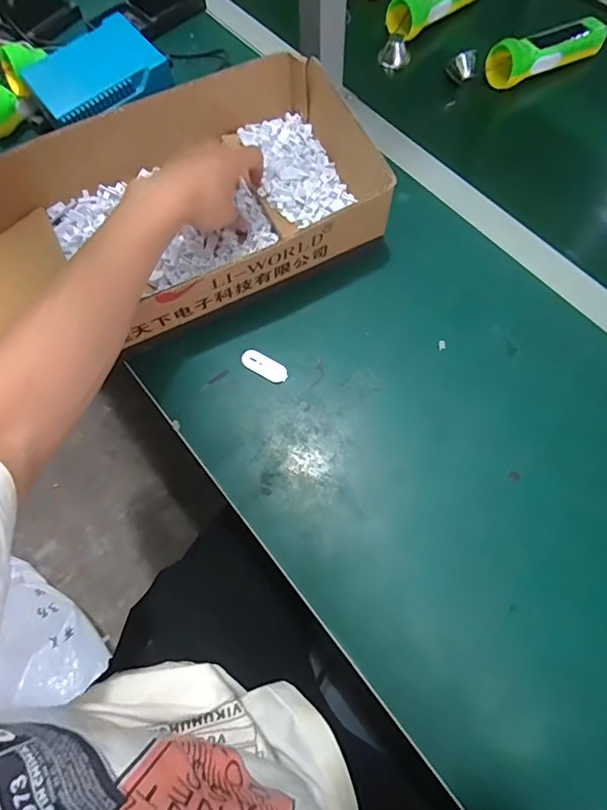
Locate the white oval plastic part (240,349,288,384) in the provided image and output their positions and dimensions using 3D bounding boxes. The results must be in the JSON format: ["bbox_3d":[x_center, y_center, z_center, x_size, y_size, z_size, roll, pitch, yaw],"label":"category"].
[{"bbox_3d":[-0.039,-0.039,0.473,0.050,0.004,0.022,29,71,13],"label":"white oval plastic part"}]

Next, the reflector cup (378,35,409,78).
[{"bbox_3d":[0.126,-0.488,0.660,0.035,0.034,0.034,-1,67,2],"label":"reflector cup"}]

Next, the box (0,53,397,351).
[{"bbox_3d":[-0.137,-0.198,0.489,0.420,0.087,0.239,-28,70,-8],"label":"box"}]

